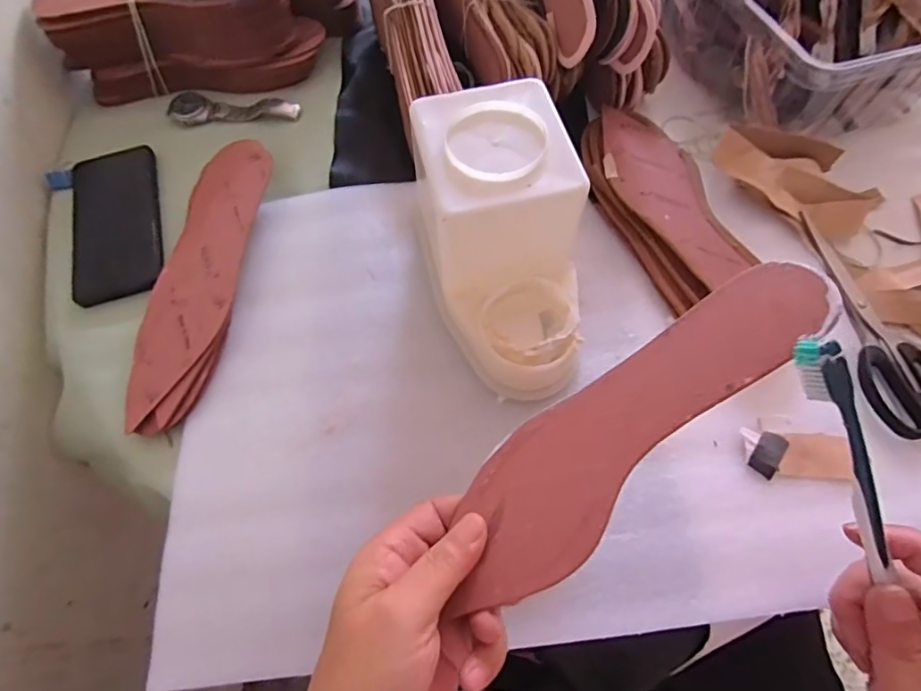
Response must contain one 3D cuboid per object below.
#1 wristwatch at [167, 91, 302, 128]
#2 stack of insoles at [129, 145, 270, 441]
[{"bbox_3d":[-0.235,-0.245,0.543,0.135,0.015,0.034,1,64,2],"label":"wristwatch"},{"bbox_3d":[-0.220,-0.063,0.446,0.079,0.040,0.269,3,64,3],"label":"stack of insoles"}]

